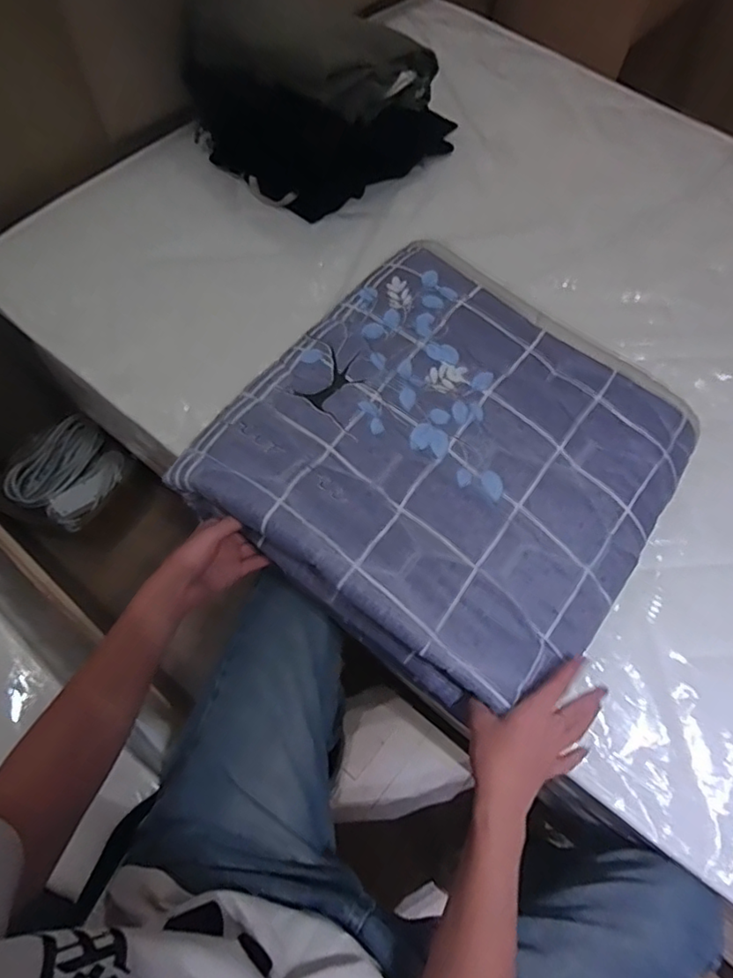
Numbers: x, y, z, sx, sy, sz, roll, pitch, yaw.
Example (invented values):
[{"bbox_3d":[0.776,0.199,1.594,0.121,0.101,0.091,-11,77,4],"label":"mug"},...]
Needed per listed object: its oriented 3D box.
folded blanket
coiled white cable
[{"bbox_3d":[0.098,-0.037,0.613,0.427,0.075,0.422,34,69,14],"label":"folded blanket"},{"bbox_3d":[-0.616,-0.042,1.174,0.181,0.072,0.218,27,67,9],"label":"coiled white cable"}]

